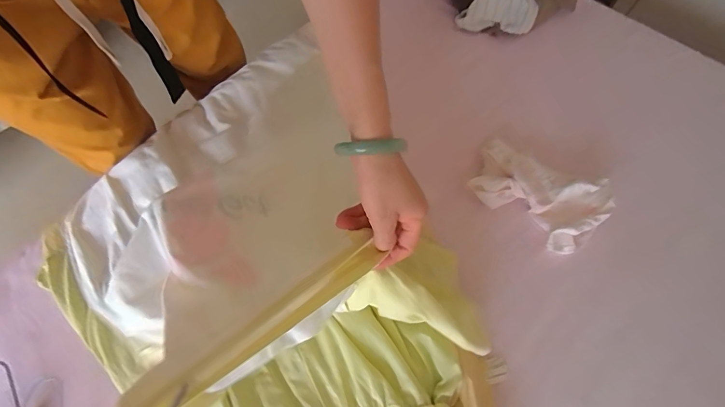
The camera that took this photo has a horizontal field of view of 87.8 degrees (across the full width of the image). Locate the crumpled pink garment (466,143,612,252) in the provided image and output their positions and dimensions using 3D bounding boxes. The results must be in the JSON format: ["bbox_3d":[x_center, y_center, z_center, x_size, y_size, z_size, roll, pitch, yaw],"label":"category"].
[{"bbox_3d":[0.276,-0.016,0.601,0.206,0.041,0.143,29,68,11],"label":"crumpled pink garment"}]

